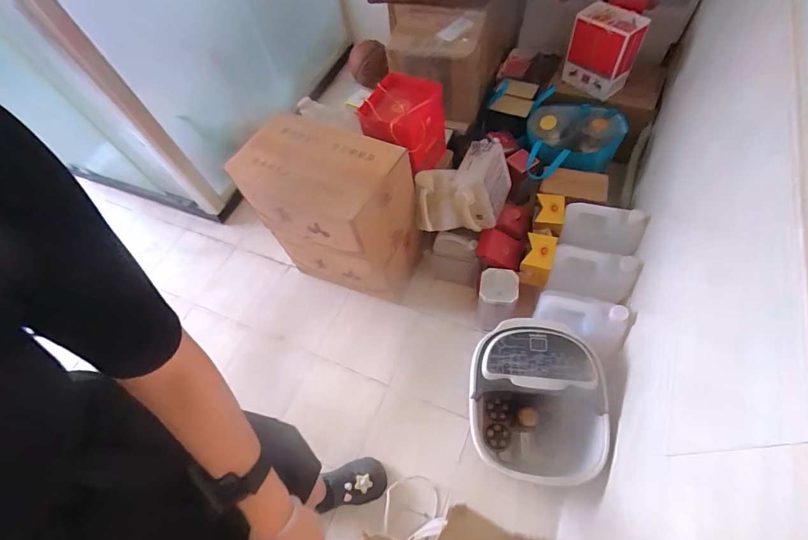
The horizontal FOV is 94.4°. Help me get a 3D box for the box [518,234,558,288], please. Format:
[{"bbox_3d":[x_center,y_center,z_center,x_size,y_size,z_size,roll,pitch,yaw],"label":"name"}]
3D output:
[{"bbox_3d":[0.410,-0.036,1.158,0.087,0.098,0.139,13,63,15],"label":"box"}]

